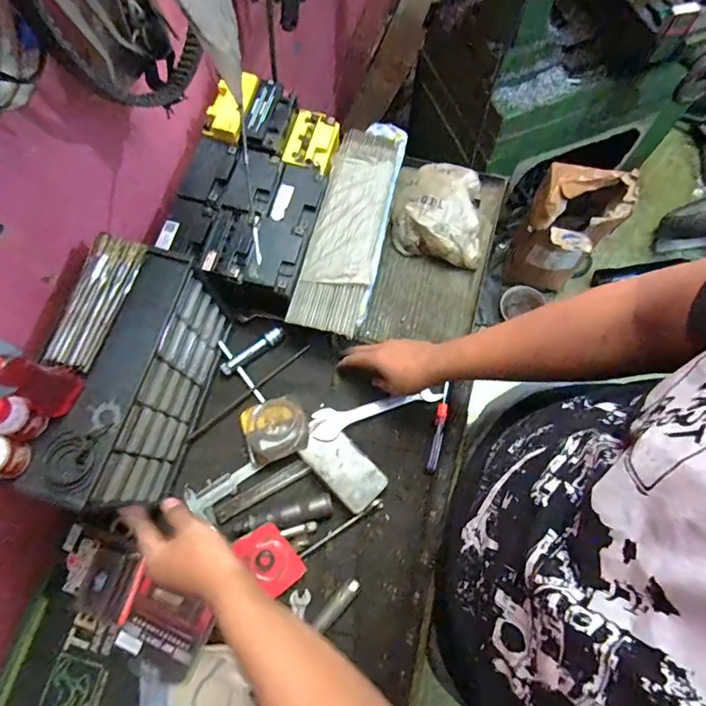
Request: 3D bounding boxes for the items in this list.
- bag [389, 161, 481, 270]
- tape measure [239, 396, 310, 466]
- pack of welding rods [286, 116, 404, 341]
[{"bbox_3d":[0.140,-0.243,0.789,0.146,0.062,0.193,2,71,1],"label":"bag"},{"bbox_3d":[-0.113,0.112,0.700,0.095,0.030,0.088,-22,72,-7],"label":"tape measure"},{"bbox_3d":[0.002,-0.214,0.741,0.110,0.029,0.386,13,72,5],"label":"pack of welding rods"}]

